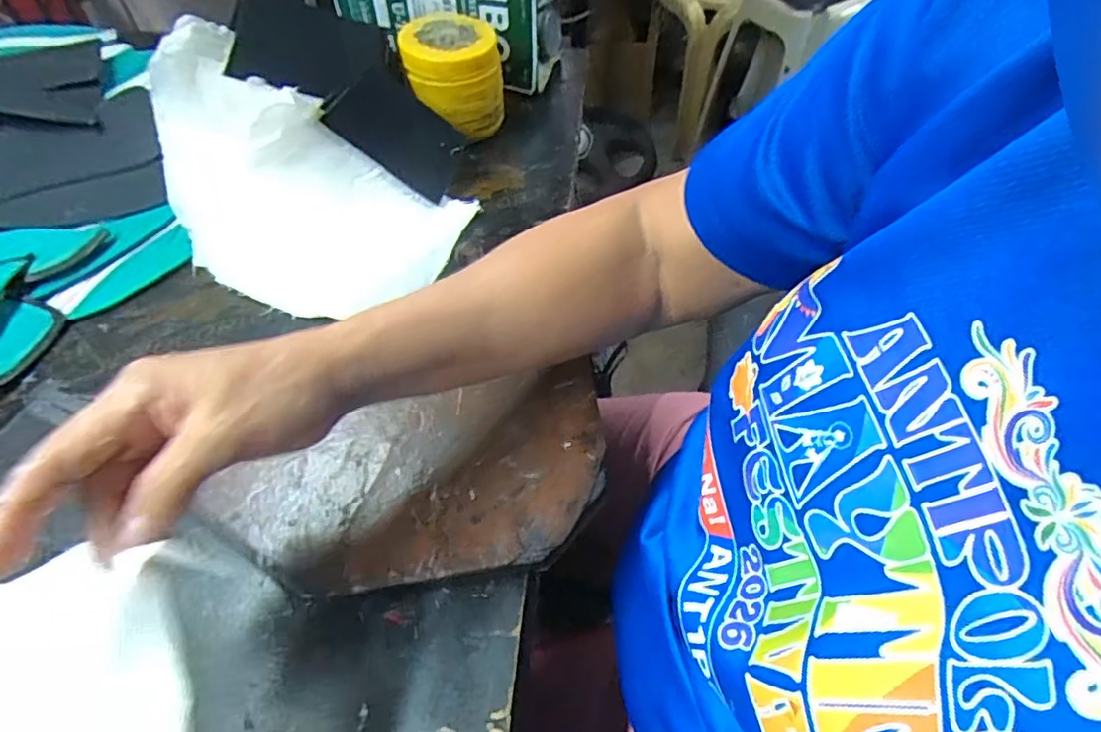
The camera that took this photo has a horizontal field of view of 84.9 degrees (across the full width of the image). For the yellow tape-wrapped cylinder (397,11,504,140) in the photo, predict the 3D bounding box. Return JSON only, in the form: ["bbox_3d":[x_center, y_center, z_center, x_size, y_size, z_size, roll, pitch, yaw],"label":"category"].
[{"bbox_3d":[-0.097,-0.285,0.605,0.093,0.094,0.090,-13,53,-9],"label":"yellow tape-wrapped cylinder"}]

